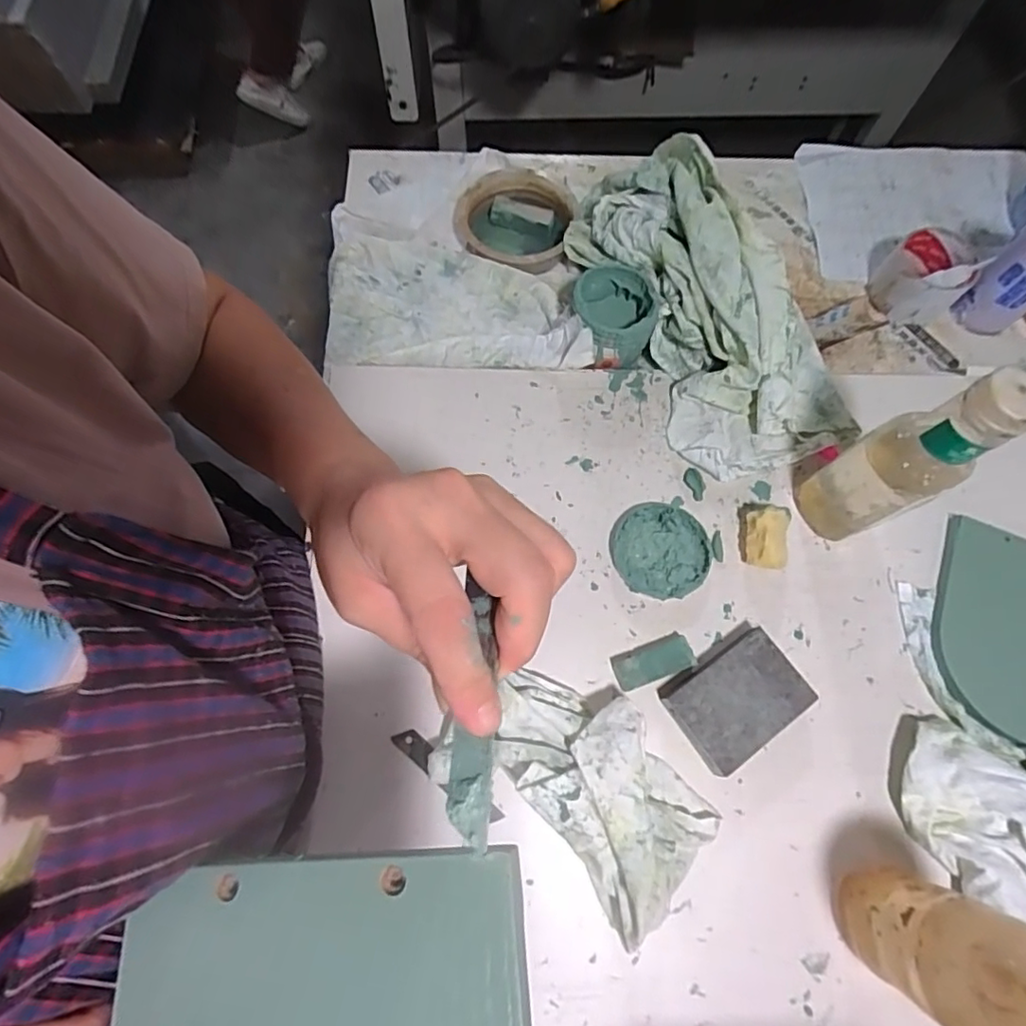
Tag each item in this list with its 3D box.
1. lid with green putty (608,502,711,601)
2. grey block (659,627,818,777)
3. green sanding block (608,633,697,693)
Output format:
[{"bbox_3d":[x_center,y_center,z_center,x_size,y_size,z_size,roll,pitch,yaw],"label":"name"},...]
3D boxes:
[{"bbox_3d":[0.127,0.031,0.485,0.083,0.012,0.081,0,71,-1],"label":"lid with green putty"},{"bbox_3d":[0.173,0.145,0.441,0.098,0.028,0.070,-32,75,-11],"label":"grey block"},{"bbox_3d":[0.113,0.120,0.453,0.062,0.014,0.030,-19,73,-7],"label":"green sanding block"}]

